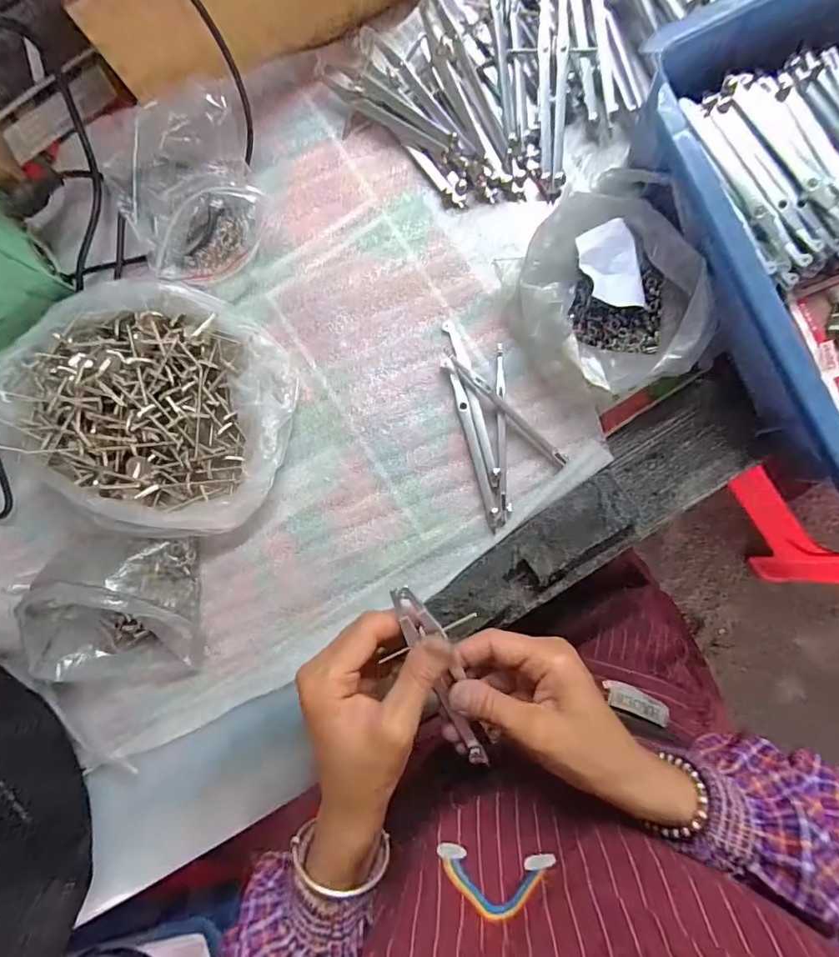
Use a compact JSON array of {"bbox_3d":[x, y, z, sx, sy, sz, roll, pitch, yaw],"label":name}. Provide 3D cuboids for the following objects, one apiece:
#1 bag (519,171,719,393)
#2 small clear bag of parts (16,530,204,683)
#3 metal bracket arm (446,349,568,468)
[{"bbox_3d":[0.118,-0.129,0.327,0.108,0.049,0.144,-15,88,2],"label":"bag"},{"bbox_3d":[-0.215,0.094,0.350,0.105,0.041,0.106,-4,88,4],"label":"small clear bag of parts"},{"bbox_3d":[0.060,-0.049,0.349,0.113,0.014,0.007,44,92,4],"label":"metal bracket arm"}]

